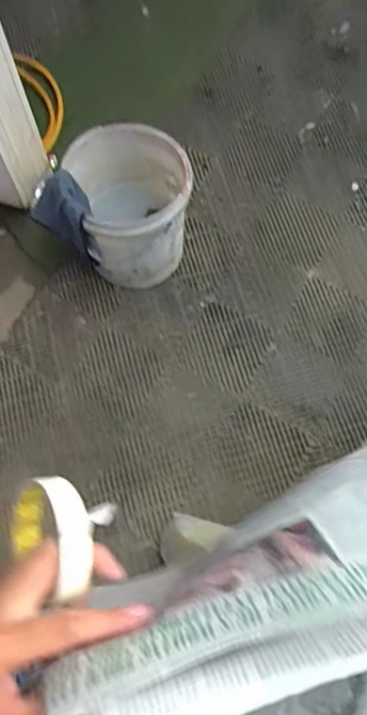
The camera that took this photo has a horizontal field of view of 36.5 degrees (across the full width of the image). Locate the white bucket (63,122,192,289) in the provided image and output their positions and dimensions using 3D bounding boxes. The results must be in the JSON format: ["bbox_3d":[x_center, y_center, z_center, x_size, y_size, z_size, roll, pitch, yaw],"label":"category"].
[{"bbox_3d":[-0.115,-0.367,1.381,0.262,0.316,0.273,0,69,1],"label":"white bucket"}]

